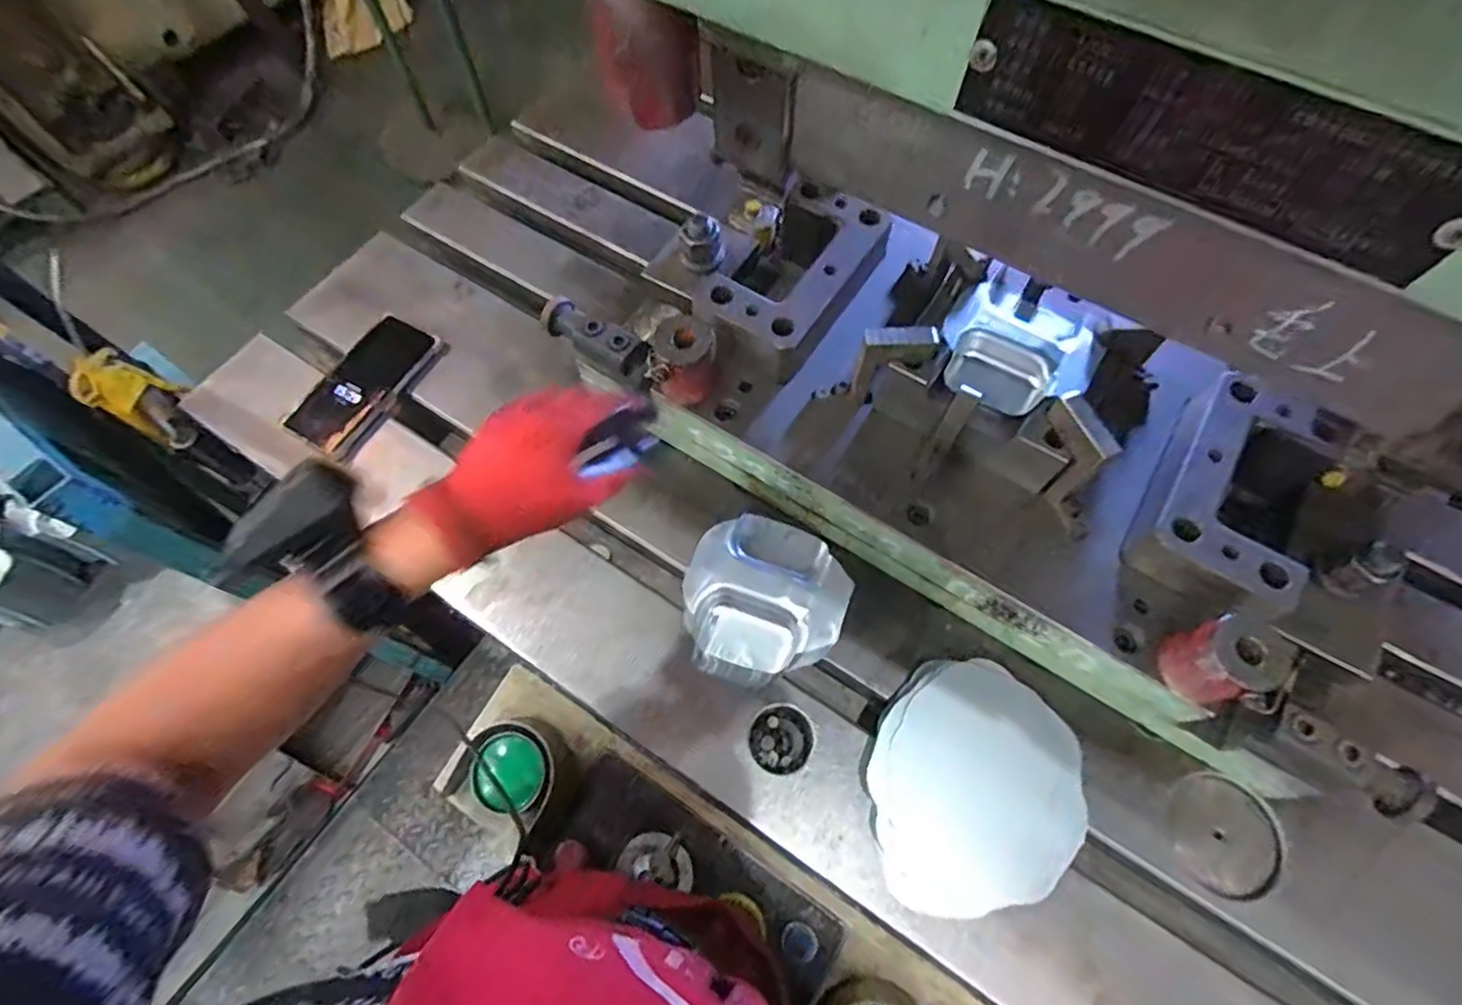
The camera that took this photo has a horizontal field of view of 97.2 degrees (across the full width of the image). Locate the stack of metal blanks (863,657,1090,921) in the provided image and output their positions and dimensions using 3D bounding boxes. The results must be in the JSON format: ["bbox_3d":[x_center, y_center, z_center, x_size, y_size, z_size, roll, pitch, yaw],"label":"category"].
[{"bbox_3d":[0.187,0.217,0.504,0.159,0.048,0.174,-11,66,-5],"label":"stack of metal blanks"}]

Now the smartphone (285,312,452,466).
[{"bbox_3d":[-0.379,-0.123,0.672,0.074,0.012,0.159,38,80,-11],"label":"smartphone"}]

